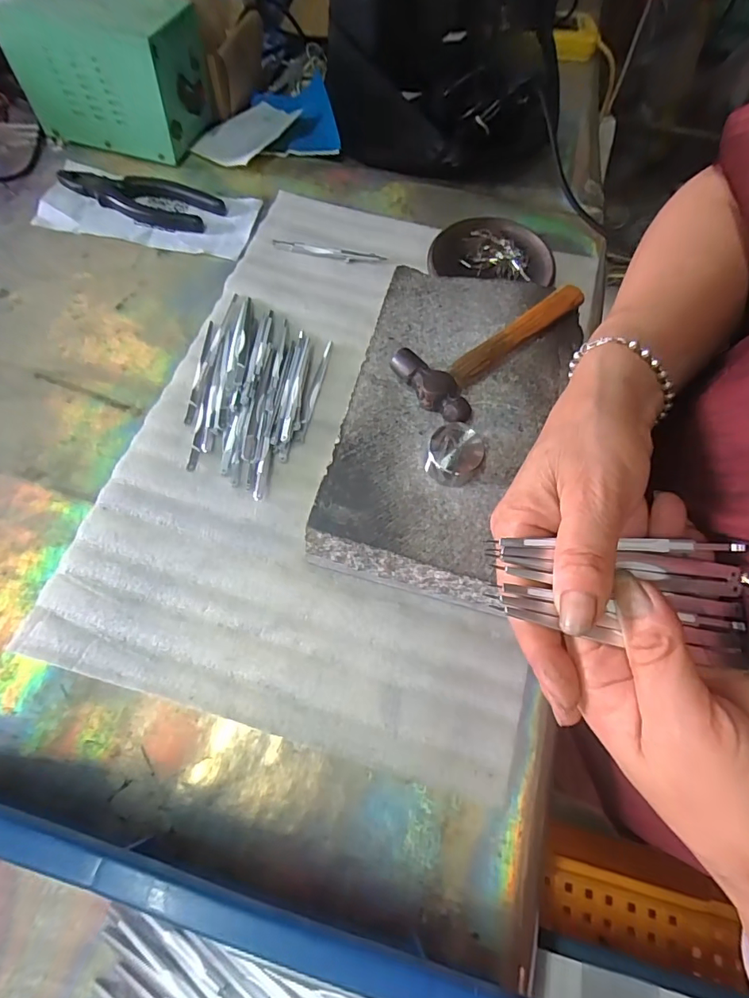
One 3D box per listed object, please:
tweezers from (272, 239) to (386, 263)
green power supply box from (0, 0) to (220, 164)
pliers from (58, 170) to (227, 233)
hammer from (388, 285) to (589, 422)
[{"bbox_3d":[-0.044,-0.233,0.437,0.105,0.004,0.012,9,66,3],"label":"tweezers"},{"bbox_3d":[-0.260,-0.431,0.463,0.176,0.109,0.094,16,67,6],"label":"green power supply box"},{"bbox_3d":[-0.236,-0.305,0.462,0.165,0.015,0.059,22,67,9],"label":"pliers"},{"bbox_3d":[0.080,-0.115,0.326,0.062,0.021,0.149,41,71,16],"label":"hammer"}]

